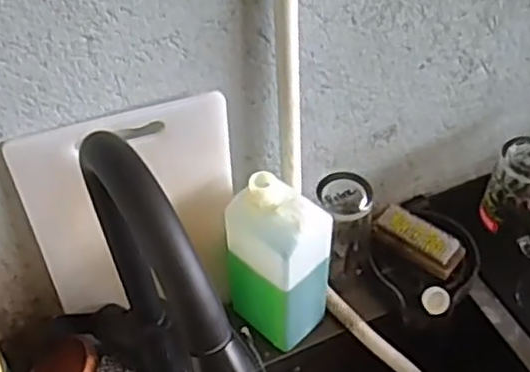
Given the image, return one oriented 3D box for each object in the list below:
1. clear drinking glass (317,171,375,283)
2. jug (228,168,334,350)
[{"bbox_3d":[0.091,0.050,0.765,0.067,0.124,0.057,6,47,8],"label":"clear drinking glass"},{"bbox_3d":[0.014,0.074,0.707,0.081,0.189,0.071,35,57,30],"label":"jug"}]

